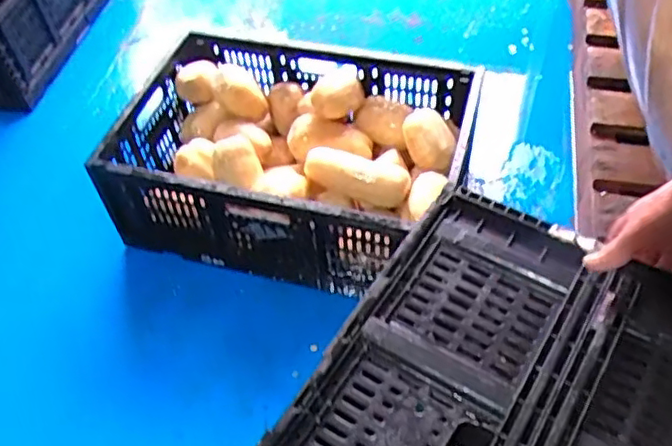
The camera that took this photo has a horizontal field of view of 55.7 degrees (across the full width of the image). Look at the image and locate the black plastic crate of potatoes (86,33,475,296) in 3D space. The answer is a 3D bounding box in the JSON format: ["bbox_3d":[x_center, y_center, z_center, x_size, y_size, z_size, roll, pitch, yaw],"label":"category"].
[{"bbox_3d":[-0.085,-0.127,1.200,0.623,0.225,0.430,12,51,14],"label":"black plastic crate of potatoes"}]

